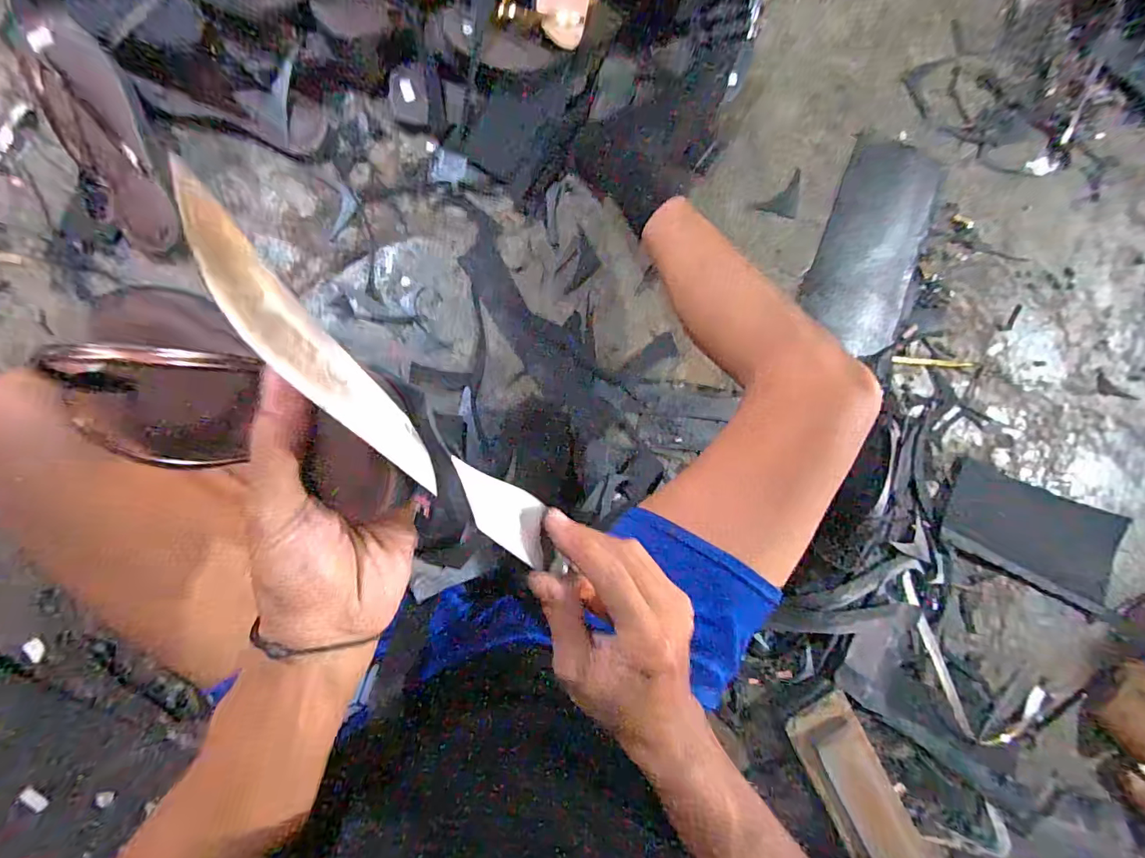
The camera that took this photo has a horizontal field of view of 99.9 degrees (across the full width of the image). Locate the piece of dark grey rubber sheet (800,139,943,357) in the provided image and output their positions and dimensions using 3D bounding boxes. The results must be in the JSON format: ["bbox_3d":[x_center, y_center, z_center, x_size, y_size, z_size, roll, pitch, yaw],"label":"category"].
[{"bbox_3d":[0.409,-0.251,0.651,0.143,0.008,0.282,19,86,-6],"label":"piece of dark grey rubber sheet"}]

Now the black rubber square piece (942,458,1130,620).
[{"bbox_3d":[0.689,0.159,0.710,0.311,0.014,0.138,23,86,-6],"label":"black rubber square piece"}]

